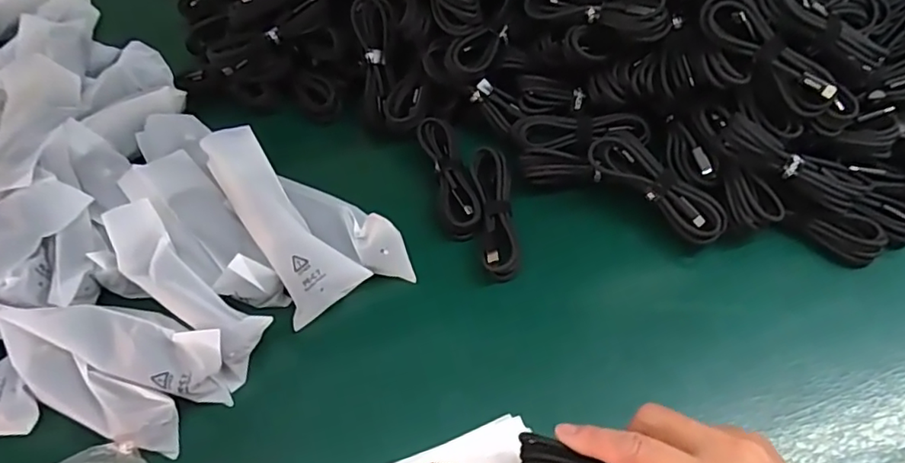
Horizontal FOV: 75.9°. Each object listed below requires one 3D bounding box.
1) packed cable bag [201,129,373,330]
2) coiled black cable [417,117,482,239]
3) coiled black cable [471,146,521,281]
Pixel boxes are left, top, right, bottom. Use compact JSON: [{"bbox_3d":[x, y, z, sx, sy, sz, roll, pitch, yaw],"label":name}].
[{"bbox_3d":[-0.128,-0.012,0.425,0.053,0.023,0.155,-33,78,-17],"label":"packed cable bag"},{"bbox_3d":[-0.003,-0.045,0.465,0.028,0.018,0.109,-15,58,-7],"label":"coiled black cable"},{"bbox_3d":[0.033,-0.017,0.448,0.027,0.023,0.112,-5,58,-1],"label":"coiled black cable"}]

